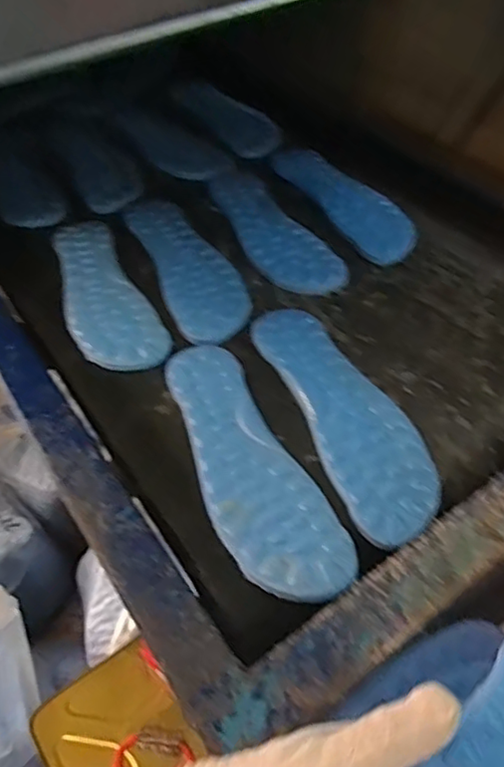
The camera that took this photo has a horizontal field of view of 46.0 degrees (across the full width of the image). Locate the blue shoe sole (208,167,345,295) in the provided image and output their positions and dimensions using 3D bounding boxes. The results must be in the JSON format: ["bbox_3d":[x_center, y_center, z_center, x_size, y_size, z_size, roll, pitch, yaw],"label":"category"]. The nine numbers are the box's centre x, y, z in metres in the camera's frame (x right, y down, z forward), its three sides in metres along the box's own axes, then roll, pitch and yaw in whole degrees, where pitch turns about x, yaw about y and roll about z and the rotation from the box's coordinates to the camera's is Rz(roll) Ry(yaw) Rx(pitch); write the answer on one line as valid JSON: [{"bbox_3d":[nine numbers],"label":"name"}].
[{"bbox_3d":[0.015,-0.179,0.669,0.079,0.009,0.248,-22,53,-16],"label":"blue shoe sole"}]

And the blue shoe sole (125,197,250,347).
[{"bbox_3d":[-0.069,-0.133,0.628,0.080,0.006,0.250,-19,52,-14],"label":"blue shoe sole"}]

